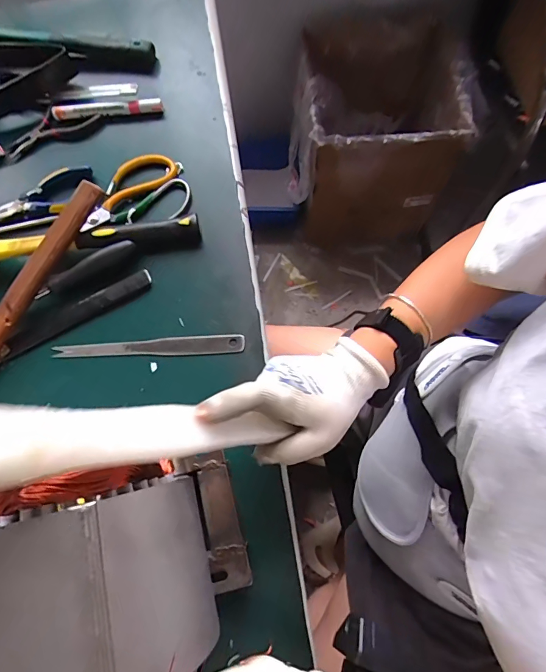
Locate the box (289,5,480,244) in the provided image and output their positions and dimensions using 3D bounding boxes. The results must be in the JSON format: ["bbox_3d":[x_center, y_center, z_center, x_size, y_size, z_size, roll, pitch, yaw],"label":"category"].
[{"bbox_3d":[0.263,-0.524,1.100,0.412,0.420,0.342,-2,74,1],"label":"box"}]

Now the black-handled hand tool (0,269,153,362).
[{"bbox_3d":[-0.254,-0.004,0.429,0.261,0.012,0.024,-28,76,-6],"label":"black-handled hand tool"}]

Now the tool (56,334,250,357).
[{"bbox_3d":[-0.134,0.012,0.426,0.204,0.004,0.021,-3,74,1],"label":"tool"}]

